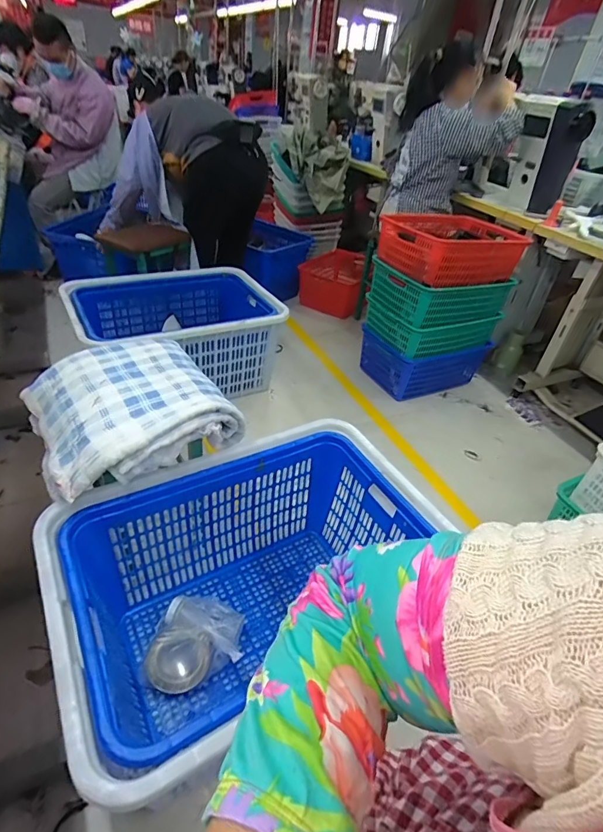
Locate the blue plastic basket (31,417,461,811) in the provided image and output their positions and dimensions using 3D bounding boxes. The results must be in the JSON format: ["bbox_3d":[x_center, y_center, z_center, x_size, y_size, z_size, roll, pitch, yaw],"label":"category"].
[{"bbox_3d":[-0.114,0.414,1.041,0.797,0.430,0.534,-21,47,-31],"label":"blue plastic basket"}]

